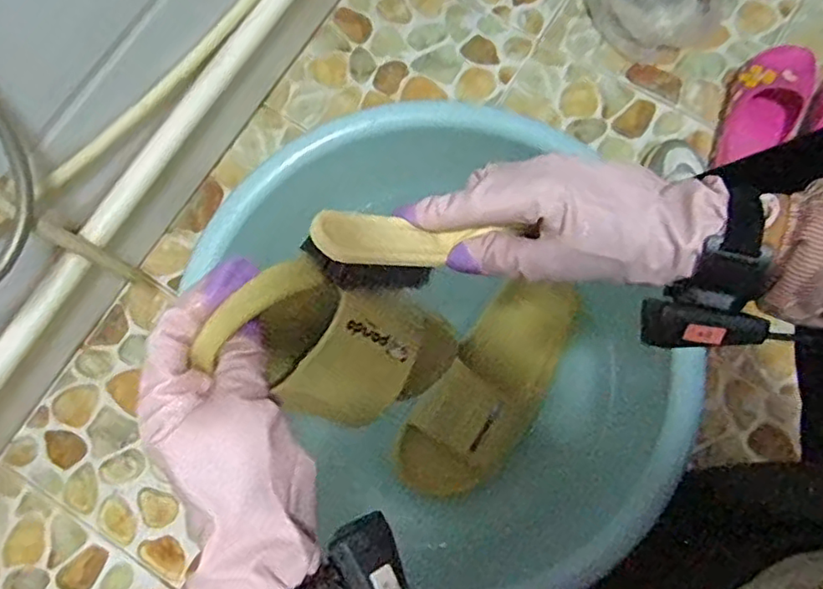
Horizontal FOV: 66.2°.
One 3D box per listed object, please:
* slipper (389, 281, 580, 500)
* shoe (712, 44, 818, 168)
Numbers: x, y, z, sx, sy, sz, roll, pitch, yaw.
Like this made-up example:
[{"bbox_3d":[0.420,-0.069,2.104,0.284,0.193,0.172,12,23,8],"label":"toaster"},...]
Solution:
[{"bbox_3d":[0.081,0.085,0.608,0.094,0.051,0.238,34,79,9],"label":"slipper"},{"bbox_3d":[0.490,-0.261,0.878,0.099,0.062,0.204,29,79,8],"label":"shoe"}]

